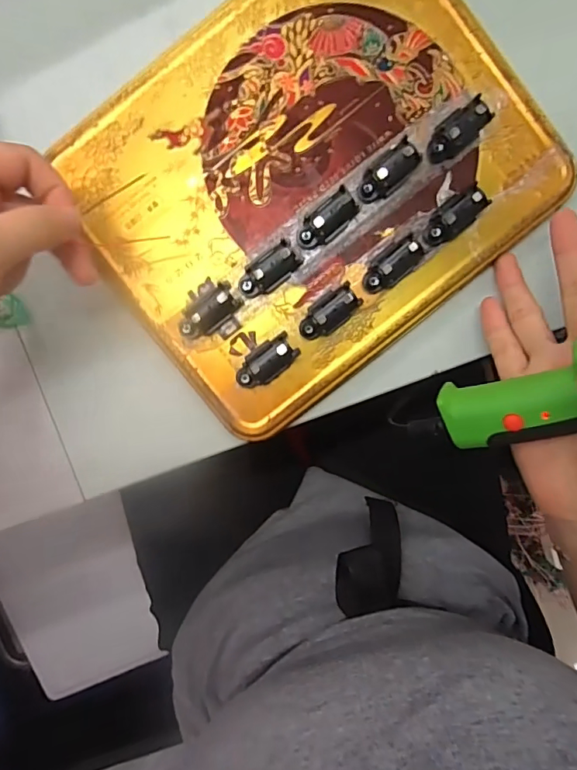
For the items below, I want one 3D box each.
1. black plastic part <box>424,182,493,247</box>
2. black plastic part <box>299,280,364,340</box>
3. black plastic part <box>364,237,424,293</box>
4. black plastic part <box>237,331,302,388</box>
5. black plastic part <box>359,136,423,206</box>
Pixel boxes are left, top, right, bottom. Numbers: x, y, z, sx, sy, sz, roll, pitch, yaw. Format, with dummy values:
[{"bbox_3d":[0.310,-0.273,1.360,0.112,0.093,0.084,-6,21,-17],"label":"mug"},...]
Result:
[{"bbox_3d":[0.087,-0.089,0.254,0.034,0.015,0.016,-35,93,2],"label":"black plastic part"},{"bbox_3d":[0.022,-0.038,0.256,0.037,0.014,0.016,-38,93,2],"label":"black plastic part"},{"bbox_3d":[0.055,-0.062,0.254,0.033,0.015,0.015,-38,93,2],"label":"black plastic part"},{"bbox_3d":[-0.012,-0.012,0.257,0.035,0.015,0.019,-36,93,2],"label":"black plastic part"},{"bbox_3d":[0.052,-0.110,0.250,0.035,0.016,0.015,-42,93,2],"label":"black plastic part"}]

